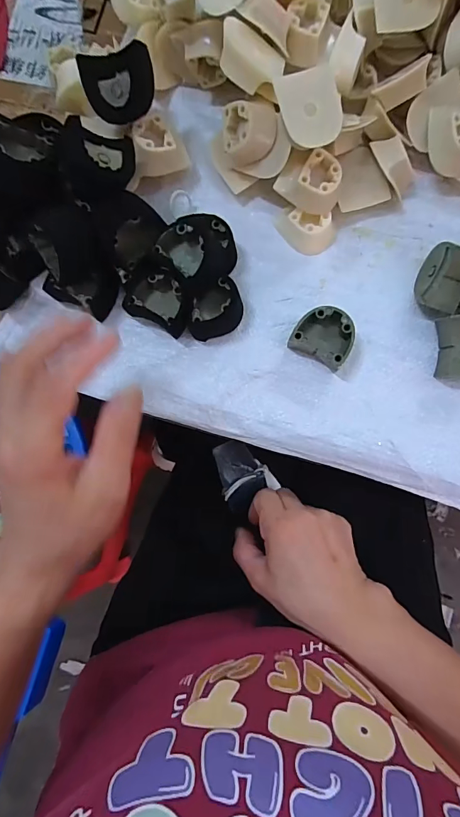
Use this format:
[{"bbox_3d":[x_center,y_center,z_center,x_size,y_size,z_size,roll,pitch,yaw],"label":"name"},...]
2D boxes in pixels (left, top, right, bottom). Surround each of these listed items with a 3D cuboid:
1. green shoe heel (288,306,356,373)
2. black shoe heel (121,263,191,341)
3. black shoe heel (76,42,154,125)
[{"bbox_3d":[0.074,-0.055,0.307,0.045,0.027,0.038,33,85,5],"label":"green shoe heel"},{"bbox_3d":[-0.053,-0.087,0.315,0.053,0.033,0.042,24,84,4],"label":"black shoe heel"},{"bbox_3d":[-0.079,-0.237,0.292,0.048,0.030,0.041,-13,121,6],"label":"black shoe heel"}]

